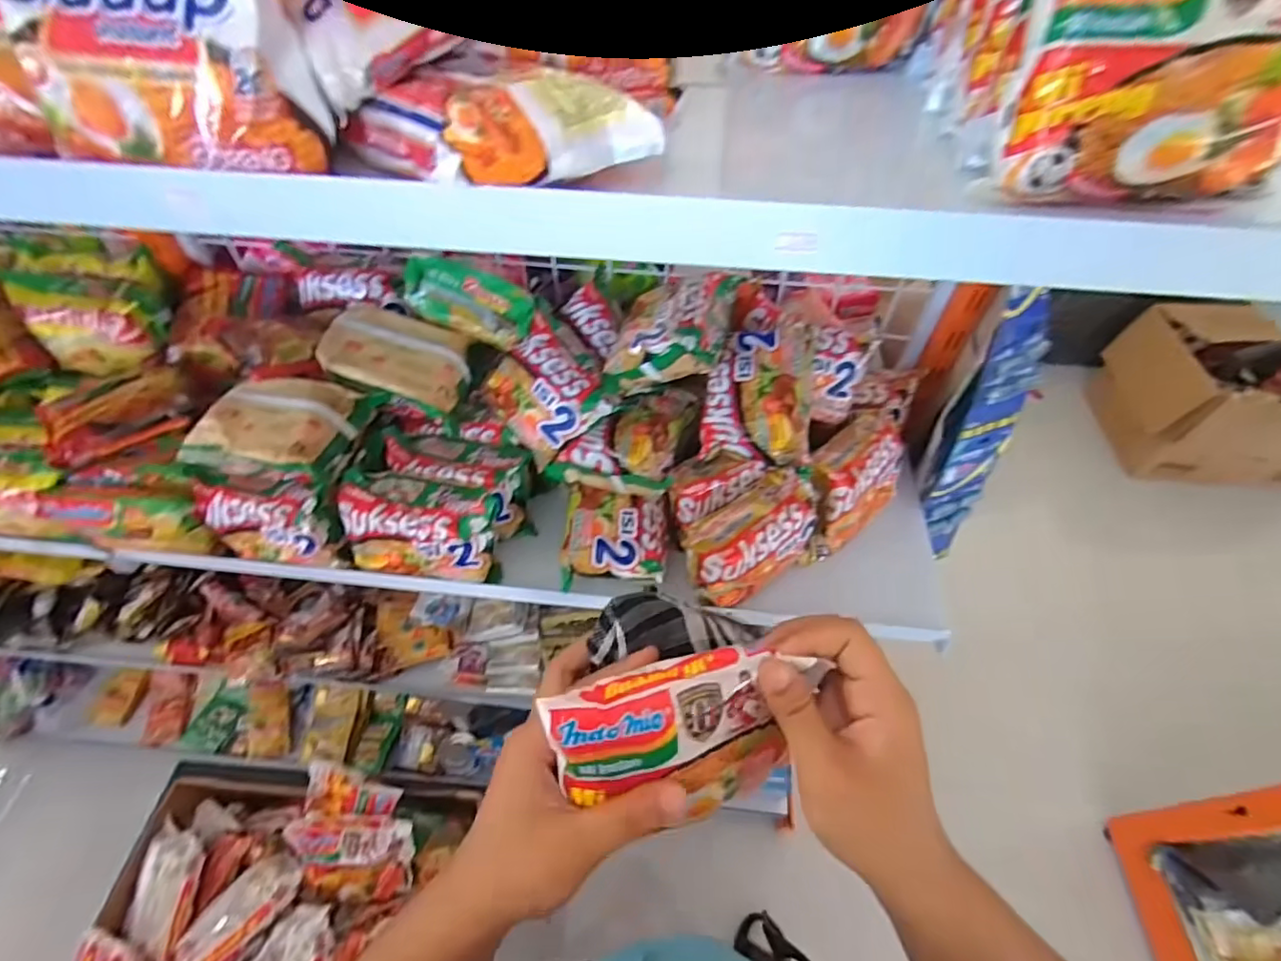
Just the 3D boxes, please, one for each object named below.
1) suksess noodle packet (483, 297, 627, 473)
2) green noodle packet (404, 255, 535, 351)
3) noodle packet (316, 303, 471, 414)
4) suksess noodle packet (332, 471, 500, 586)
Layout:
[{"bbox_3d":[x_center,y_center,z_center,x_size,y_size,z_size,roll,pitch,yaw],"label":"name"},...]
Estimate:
[{"bbox_3d":[-0.097,-0.094,0.592,0.114,0.040,0.134,-42,78,8],"label":"suksess noodle packet"},{"bbox_3d":[-0.175,-0.184,0.599,0.127,0.062,0.035,20,13,-7],"label":"green noodle packet"},{"bbox_3d":[-0.247,-0.125,0.591,0.136,0.032,0.095,16,62,-13],"label":"noodle packet"},{"bbox_3d":[-0.213,0.047,0.564,0.143,0.092,0.068,5,53,3],"label":"suksess noodle packet"}]

